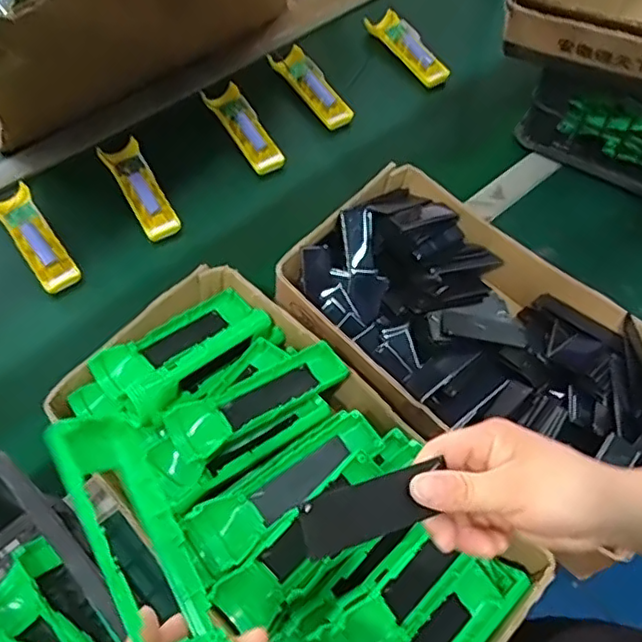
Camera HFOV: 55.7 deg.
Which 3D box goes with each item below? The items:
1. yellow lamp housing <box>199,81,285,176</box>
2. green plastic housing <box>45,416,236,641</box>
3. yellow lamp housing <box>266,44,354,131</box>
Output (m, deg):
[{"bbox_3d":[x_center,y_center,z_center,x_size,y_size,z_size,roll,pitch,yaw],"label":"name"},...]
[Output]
[{"bbox_3d":[-0.107,-0.268,0.840,0.048,0.031,0.161,-26,63,-17],"label":"yellow lamp housing"},{"bbox_3d":[-0.084,0.119,0.289,0.022,0.054,0.159,-42,65,24],"label":"green plastic housing"},{"bbox_3d":[-0.012,-0.345,0.898,0.051,0.018,0.155,-30,72,-19],"label":"yellow lamp housing"}]

